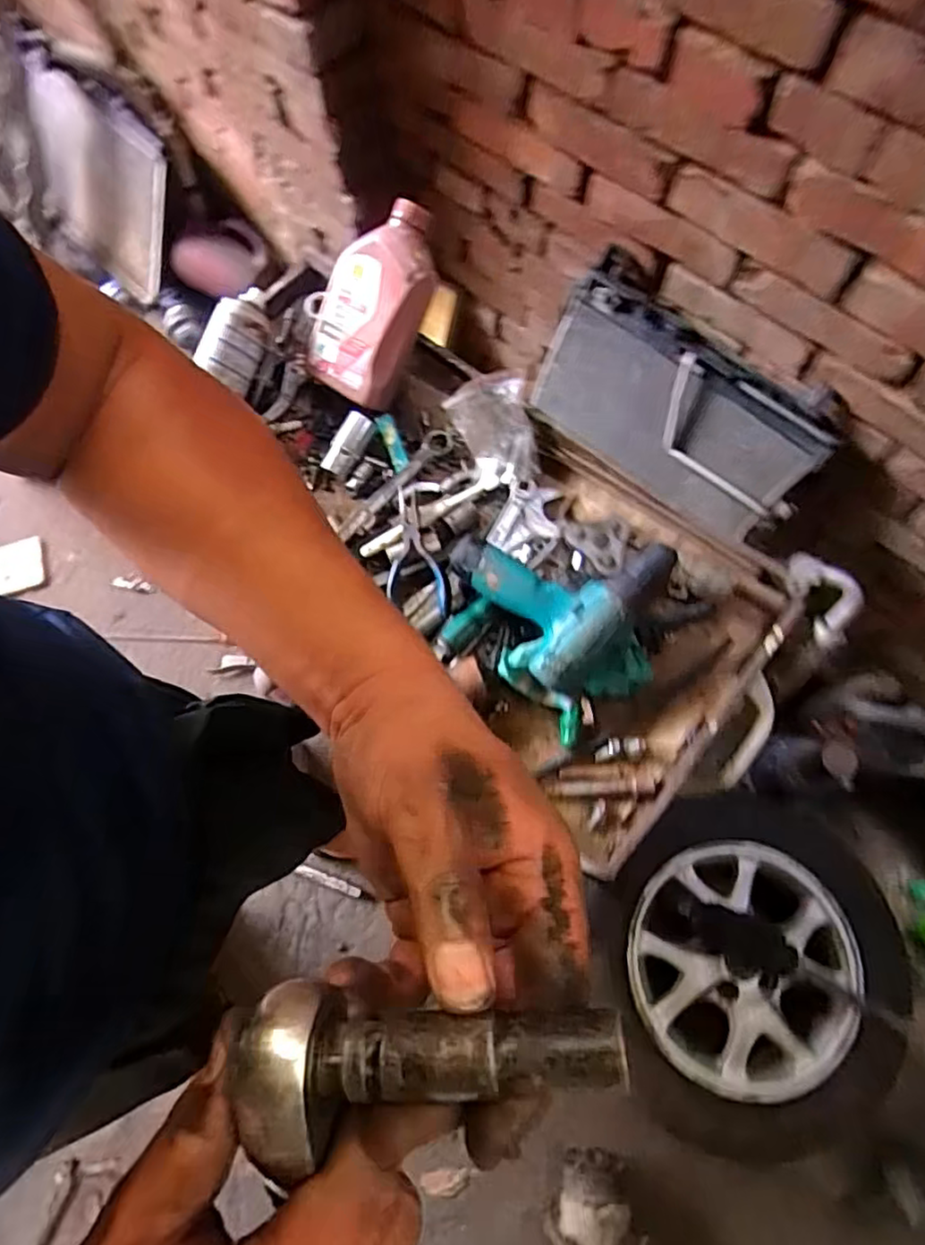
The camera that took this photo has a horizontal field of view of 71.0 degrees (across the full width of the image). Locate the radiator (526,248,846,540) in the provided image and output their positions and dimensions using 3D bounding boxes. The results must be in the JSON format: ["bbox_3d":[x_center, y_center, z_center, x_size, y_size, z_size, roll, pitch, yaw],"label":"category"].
[{"bbox_3d":[0.336,-0.353,1.025,0.436,0.227,0.060,41,49,12],"label":"radiator"}]

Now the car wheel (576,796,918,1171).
[{"bbox_3d":[0.465,0.582,1.117,0.527,0.154,0.549,1,72,2],"label":"car wheel"}]

